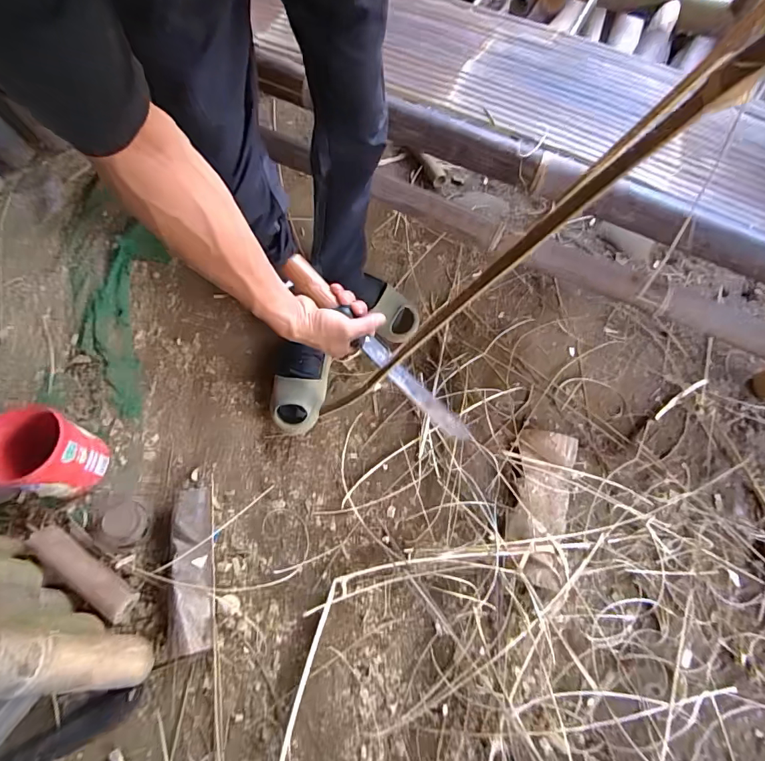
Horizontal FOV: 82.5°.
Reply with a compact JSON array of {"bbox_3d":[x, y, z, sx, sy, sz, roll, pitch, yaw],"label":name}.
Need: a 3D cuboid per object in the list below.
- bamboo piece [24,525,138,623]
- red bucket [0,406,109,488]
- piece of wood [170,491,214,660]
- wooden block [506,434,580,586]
[{"bbox_3d":[-0.553,0.348,0.803,0.238,0.047,0.055,31,70,11],"label":"bamboo piece"},{"bbox_3d":[-0.632,0.140,0.831,0.151,0.157,0.141,0,67,-1],"label":"red bucket"},{"bbox_3d":[-0.349,0.342,0.802,0.062,0.064,0.272,-7,67,-4],"label":"piece of wood"},{"bbox_3d":[0.312,0.246,0.861,0.114,0.048,0.293,13,67,4],"label":"wooden block"}]

